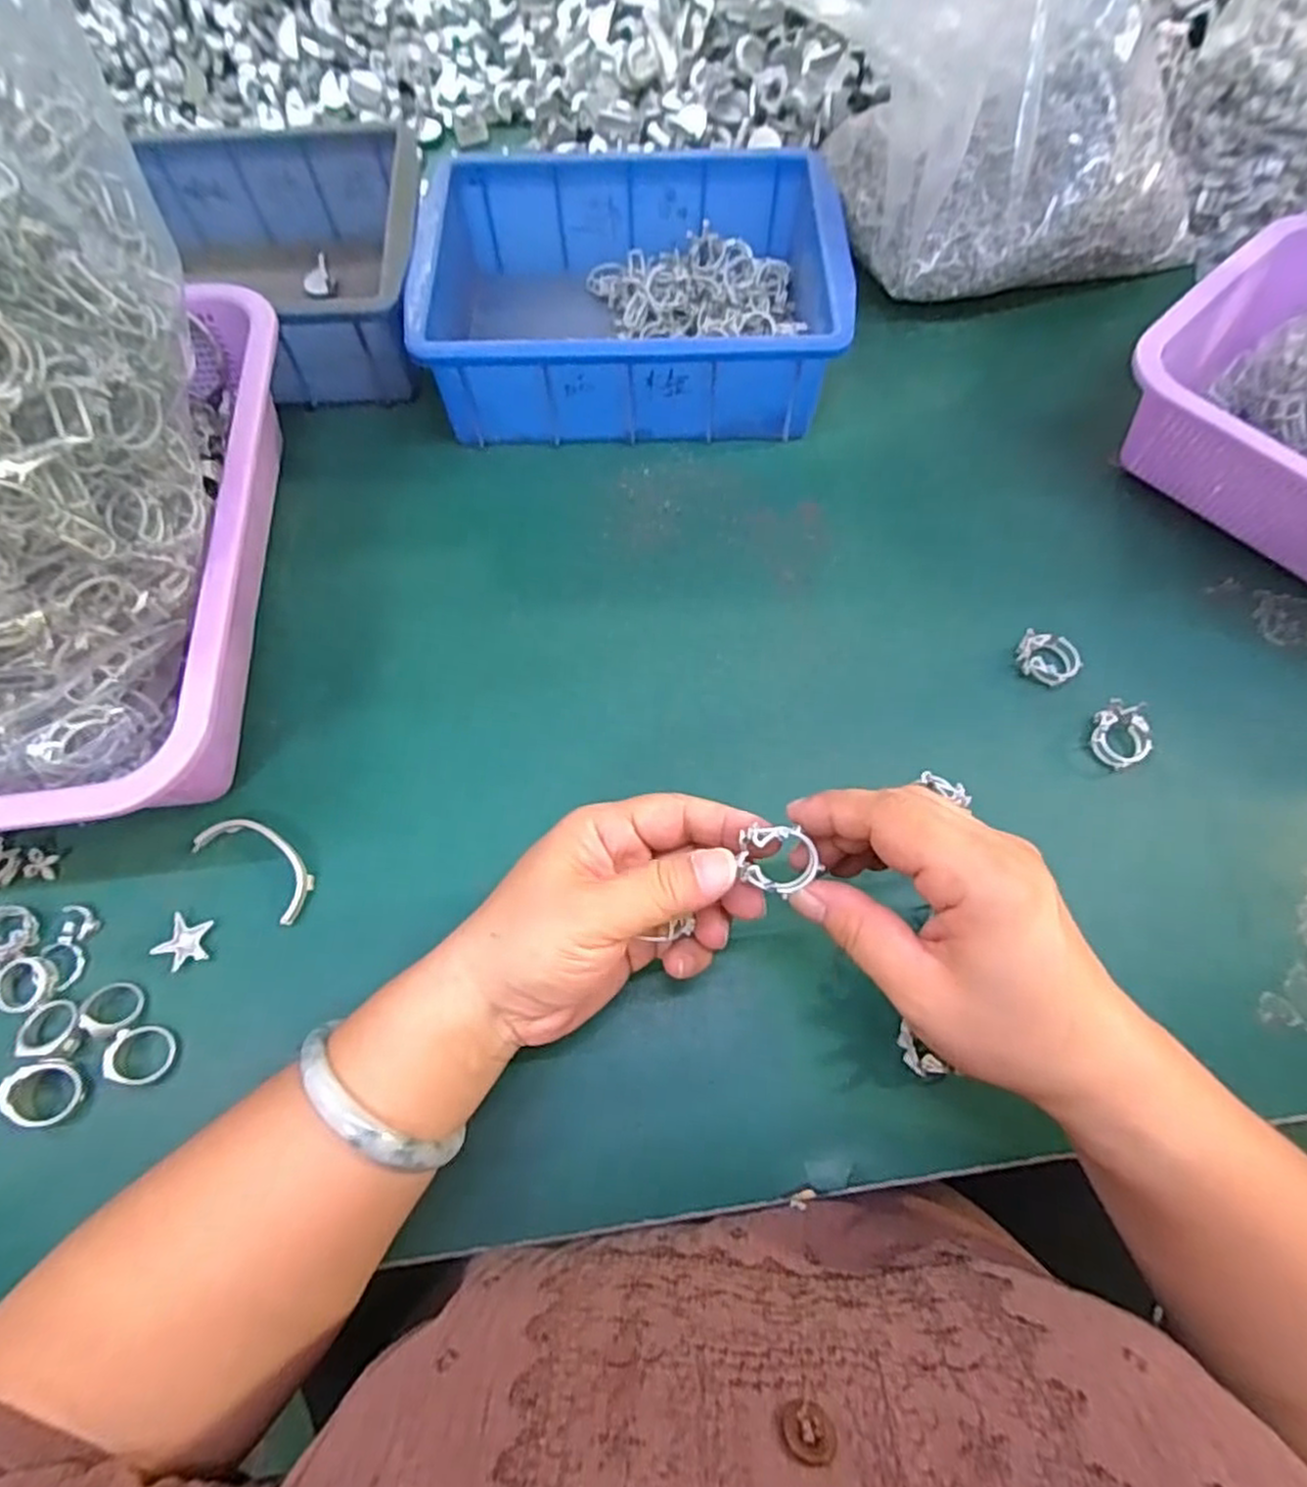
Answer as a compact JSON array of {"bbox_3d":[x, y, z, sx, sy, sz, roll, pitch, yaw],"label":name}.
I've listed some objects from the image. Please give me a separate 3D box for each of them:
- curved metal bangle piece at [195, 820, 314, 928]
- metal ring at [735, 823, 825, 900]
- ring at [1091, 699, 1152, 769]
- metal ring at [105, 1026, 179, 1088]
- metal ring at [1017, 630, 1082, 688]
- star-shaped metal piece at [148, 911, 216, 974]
[{"bbox_3d":[-0.185,0.055,0.335,0.065,0.009,0.027,33,71,13],"label":"curved metal bangle piece"},{"bbox_3d":[0.046,0.042,0.258,0.028,0.011,0.022,22,69,9],"label":"metal ring"},{"bbox_3d":[0.234,-0.005,0.358,0.025,0.015,0.031,0,67,1],"label":"ring"},{"bbox_3d":[-0.217,0.132,0.302,0.025,0.005,0.023,7,62,-13],"label":"metal ring"},{"bbox_3d":[0.209,-0.044,0.376,0.032,0.014,0.026,6,67,3],"label":"metal ring"},{"bbox_3d":[-0.211,0.090,0.321,0.022,0.005,0.023,9,67,4],"label":"star-shaped metal piece"}]

